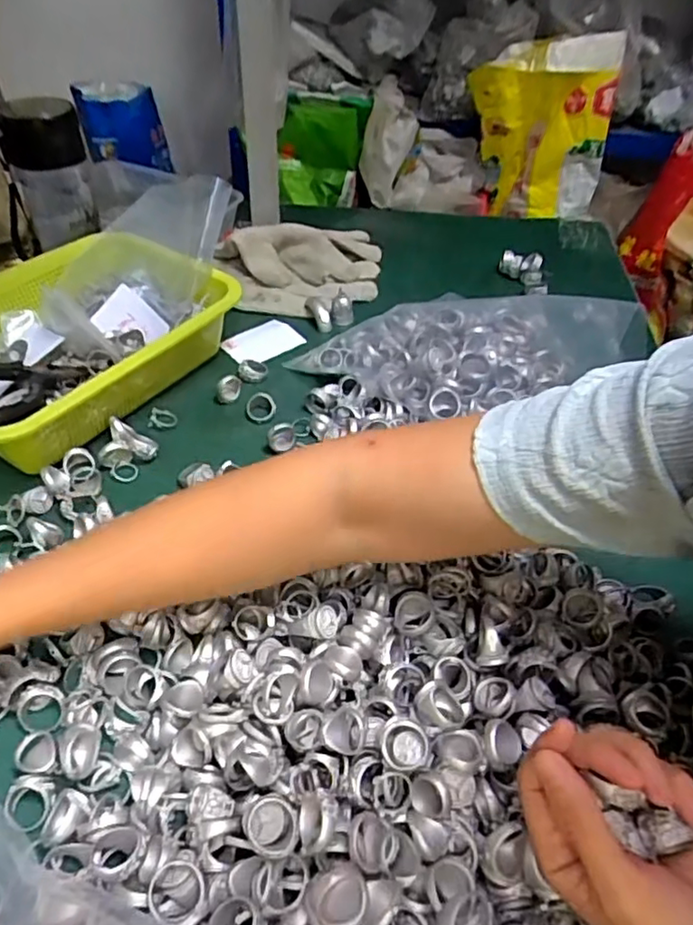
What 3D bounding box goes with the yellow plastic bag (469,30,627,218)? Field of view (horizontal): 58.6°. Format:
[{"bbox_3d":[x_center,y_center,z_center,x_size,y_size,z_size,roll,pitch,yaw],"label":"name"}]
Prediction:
[{"bbox_3d":[0.447,-0.778,1.461,0.332,0.370,0.138,12,46,7],"label":"yellow plastic bag"}]

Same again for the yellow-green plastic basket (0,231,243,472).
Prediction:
[{"bbox_3d":[-0.244,-0.105,0.546,0.205,0.078,0.262,28,50,21],"label":"yellow-green plastic basket"}]

